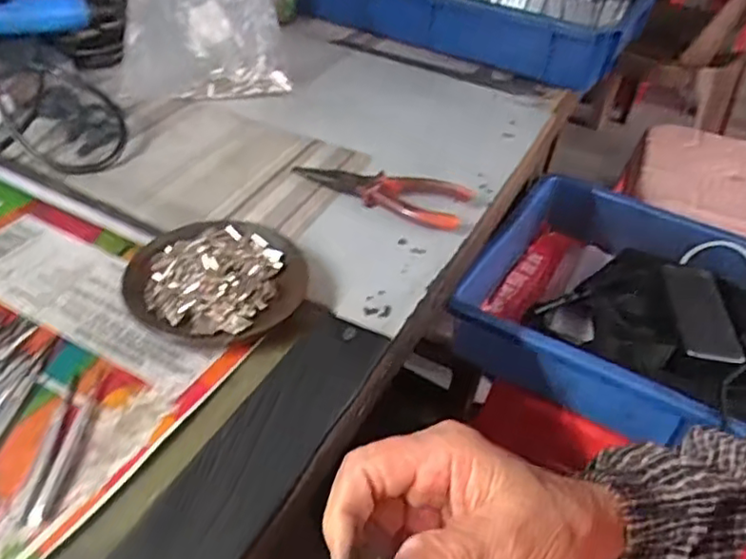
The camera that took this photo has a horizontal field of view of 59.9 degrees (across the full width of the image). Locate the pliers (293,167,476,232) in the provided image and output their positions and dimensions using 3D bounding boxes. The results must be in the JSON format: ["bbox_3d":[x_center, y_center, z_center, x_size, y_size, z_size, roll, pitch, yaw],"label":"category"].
[{"bbox_3d":[0.006,-0.075,0.536,0.144,0.023,0.055,18,41,13],"label":"pliers"}]

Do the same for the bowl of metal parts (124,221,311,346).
[{"bbox_3d":[-0.102,0.000,0.426,0.107,0.024,0.108,4,40,-3],"label":"bowl of metal parts"}]

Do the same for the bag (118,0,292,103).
[{"bbox_3d":[-0.176,-0.277,0.647,0.156,0.191,0.055,-8,7,-4],"label":"bag"}]

